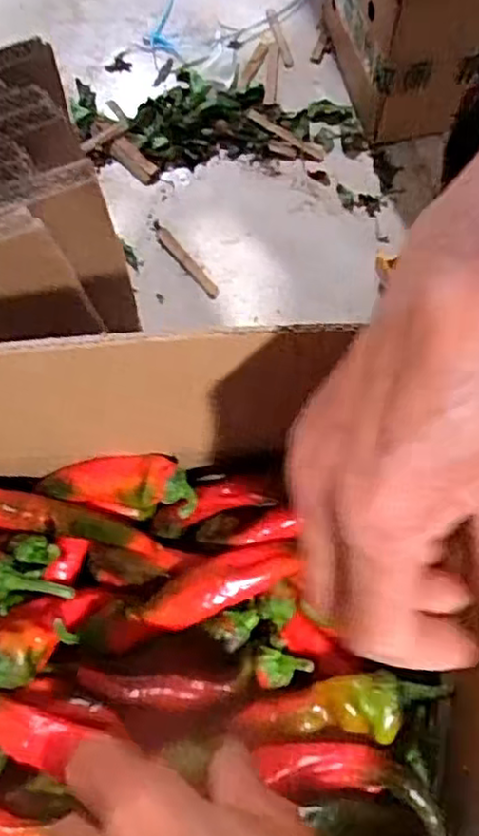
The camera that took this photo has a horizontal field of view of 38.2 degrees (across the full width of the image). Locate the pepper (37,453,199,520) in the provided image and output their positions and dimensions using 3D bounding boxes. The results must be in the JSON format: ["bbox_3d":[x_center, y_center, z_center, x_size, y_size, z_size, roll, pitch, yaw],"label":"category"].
[{"bbox_3d":[-0.058,0.032,0.341,0.076,0.032,0.028,7,71,4],"label":"pepper"}]

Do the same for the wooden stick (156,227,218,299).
[{"bbox_3d":[-0.054,-0.157,0.698,0.014,0.011,0.094,-38,74,-11],"label":"wooden stick"}]

